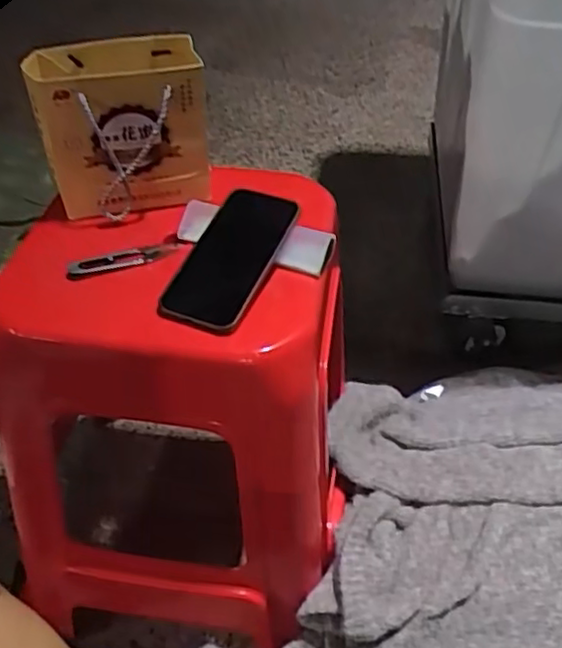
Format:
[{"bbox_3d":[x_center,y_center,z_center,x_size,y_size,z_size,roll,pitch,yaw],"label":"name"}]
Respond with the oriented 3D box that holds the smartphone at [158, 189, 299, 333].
[{"bbox_3d":[-0.049,-0.062,0.623,0.089,0.015,0.152,16,60,28],"label":"smartphone"}]

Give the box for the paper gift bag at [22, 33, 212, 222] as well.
[{"bbox_3d":[-0.155,-0.192,0.674,0.152,0.149,0.085,-15,46,-16],"label":"paper gift bag"}]

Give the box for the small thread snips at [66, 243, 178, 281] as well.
[{"bbox_3d":[-0.150,-0.061,0.646,0.104,0.005,0.023,-15,59,-21],"label":"small thread snips"}]

